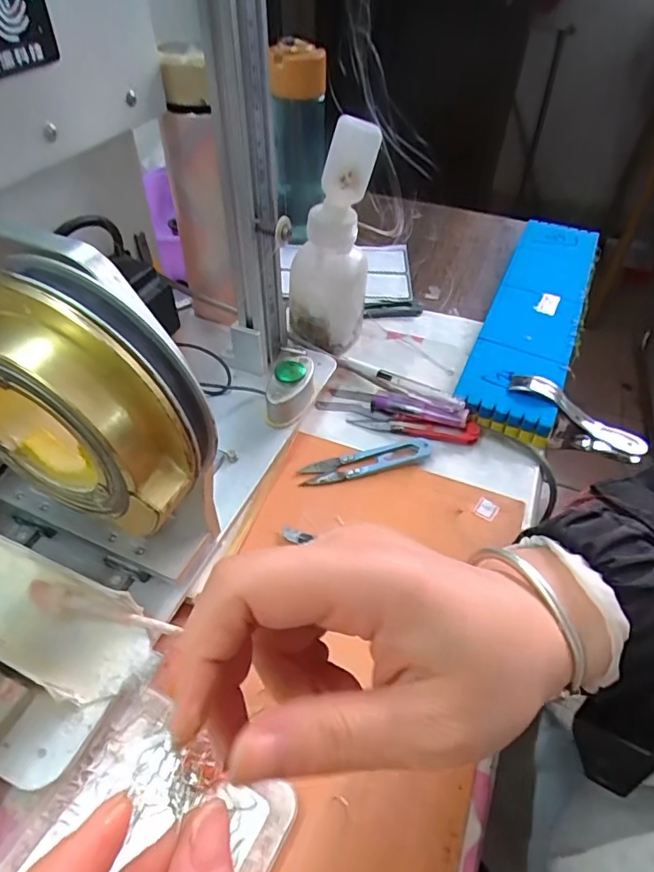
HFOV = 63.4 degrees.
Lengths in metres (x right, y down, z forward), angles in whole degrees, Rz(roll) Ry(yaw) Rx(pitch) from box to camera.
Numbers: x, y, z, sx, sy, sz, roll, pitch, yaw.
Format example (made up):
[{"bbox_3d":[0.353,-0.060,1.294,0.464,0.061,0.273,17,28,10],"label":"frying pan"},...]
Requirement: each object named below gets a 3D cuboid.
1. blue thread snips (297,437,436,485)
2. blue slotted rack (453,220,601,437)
[{"bbox_3d":[0.029,0.018,0.397,0.099,0.009,0.025,-9,48,-9],"label":"blue thread snips"},{"bbox_3d":[0.203,-0.122,0.513,0.078,0.030,0.325,19,50,16],"label":"blue slotted rack"}]

